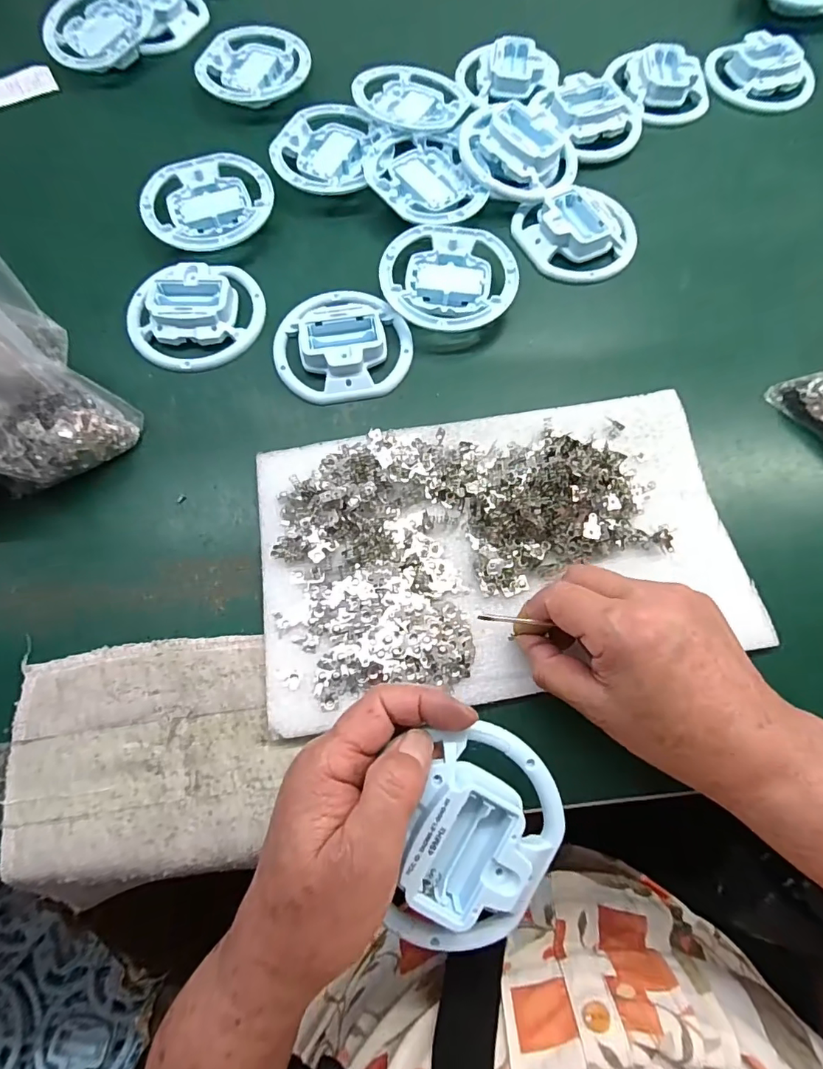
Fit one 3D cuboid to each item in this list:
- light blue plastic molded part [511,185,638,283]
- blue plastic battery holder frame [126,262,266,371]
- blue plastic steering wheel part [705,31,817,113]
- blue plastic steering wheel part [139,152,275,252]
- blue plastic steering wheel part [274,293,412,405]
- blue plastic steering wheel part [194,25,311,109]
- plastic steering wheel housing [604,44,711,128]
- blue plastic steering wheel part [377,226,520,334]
[{"bbox_3d":[0.142,-0.253,0.407,0.096,0.019,0.088,1,71,-2],"label":"light blue plastic molded part"},{"bbox_3d":[-0.167,-0.170,0.374,0.102,0.017,0.086,-15,73,-5],"label":"blue plastic battery holder frame"},{"bbox_3d":[0.343,-0.453,0.477,0.102,0.018,0.078,30,72,7],"label":"blue plastic steering wheel part"},{"bbox_3d":[-0.169,-0.276,0.410,0.104,0.018,0.098,0,72,0],"label":"blue plastic steering wheel part"},{"bbox_3d":[-0.053,-0.148,0.371,0.101,0.021,0.099,-10,73,-4],"label":"blue plastic steering wheel part"},{"bbox_3d":[-0.153,-0.450,0.468,0.103,0.018,0.094,0,72,0],"label":"blue plastic steering wheel part"},{"bbox_3d":[0.243,-0.433,0.469,0.085,0.017,0.086,-15,72,-8],"label":"plastic steering wheel housing"},{"bbox_3d":[0.029,-0.199,0.388,0.103,0.021,0.098,-3,71,-4],"label":"blue plastic steering wheel part"}]

